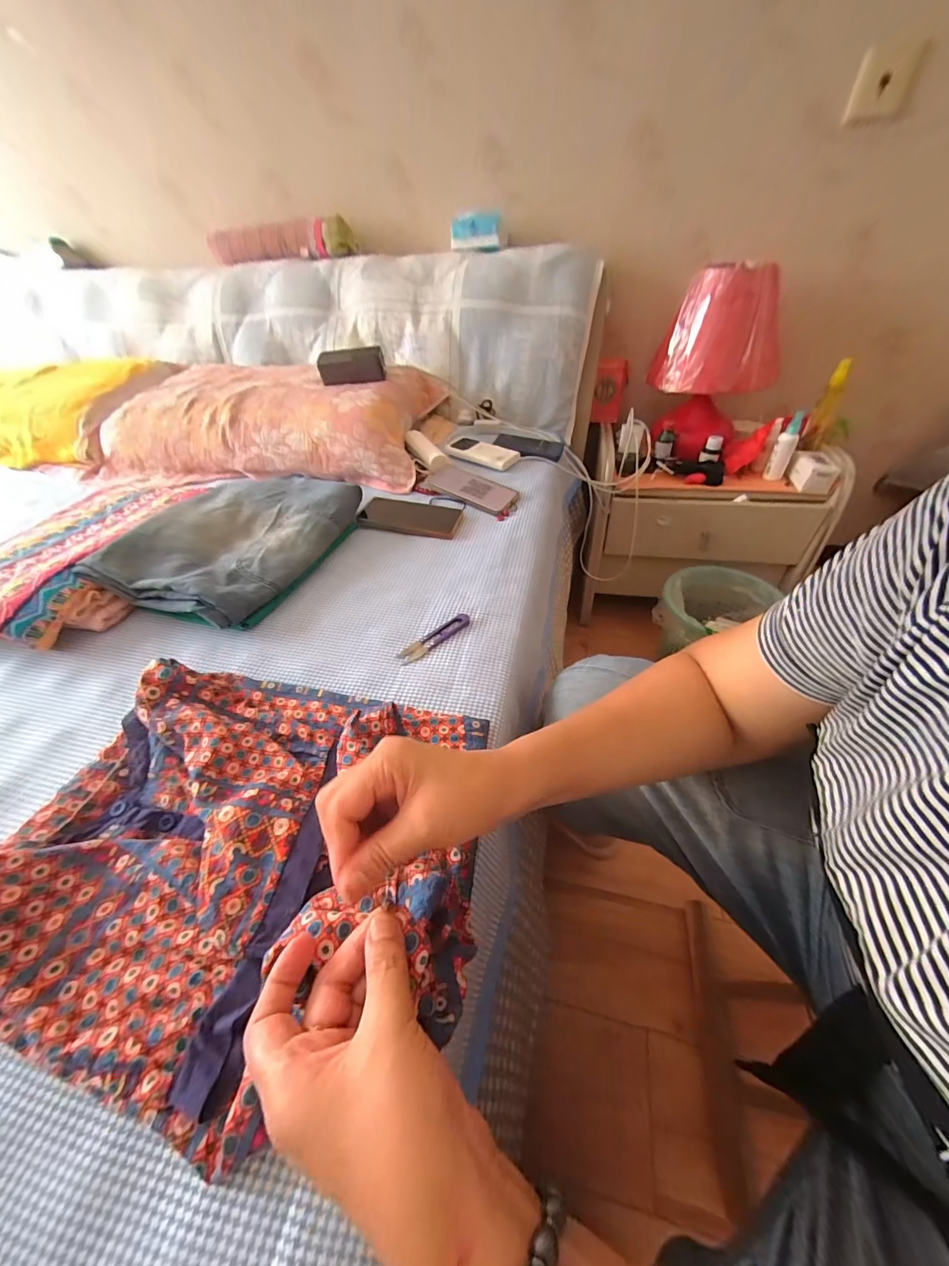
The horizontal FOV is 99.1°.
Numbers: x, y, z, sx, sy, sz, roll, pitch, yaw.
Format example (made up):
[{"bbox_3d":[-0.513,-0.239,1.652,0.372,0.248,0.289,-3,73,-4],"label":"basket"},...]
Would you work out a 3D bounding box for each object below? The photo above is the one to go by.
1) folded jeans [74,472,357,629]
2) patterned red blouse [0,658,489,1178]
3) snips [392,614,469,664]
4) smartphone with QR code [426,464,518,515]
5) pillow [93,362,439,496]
[{"bbox_3d":[-0.335,-0.148,0.597,0.239,0.060,0.319,11,46,14],"label":"folded jeans"},{"bbox_3d":[-0.172,0.143,0.304,0.351,0.060,0.282,7,46,11],"label":"patterned red blouse"},{"bbox_3d":[-0.048,0.005,0.489,0.100,0.010,0.024,-31,51,-25],"label":"snips"},{"bbox_3d":[-0.004,-0.261,0.726,0.164,0.010,0.081,29,60,17],"label":"smartphone with QR code"},{"bbox_3d":[-0.429,-0.466,0.874,0.676,0.128,0.346,5,45,9],"label":"pillow"}]

